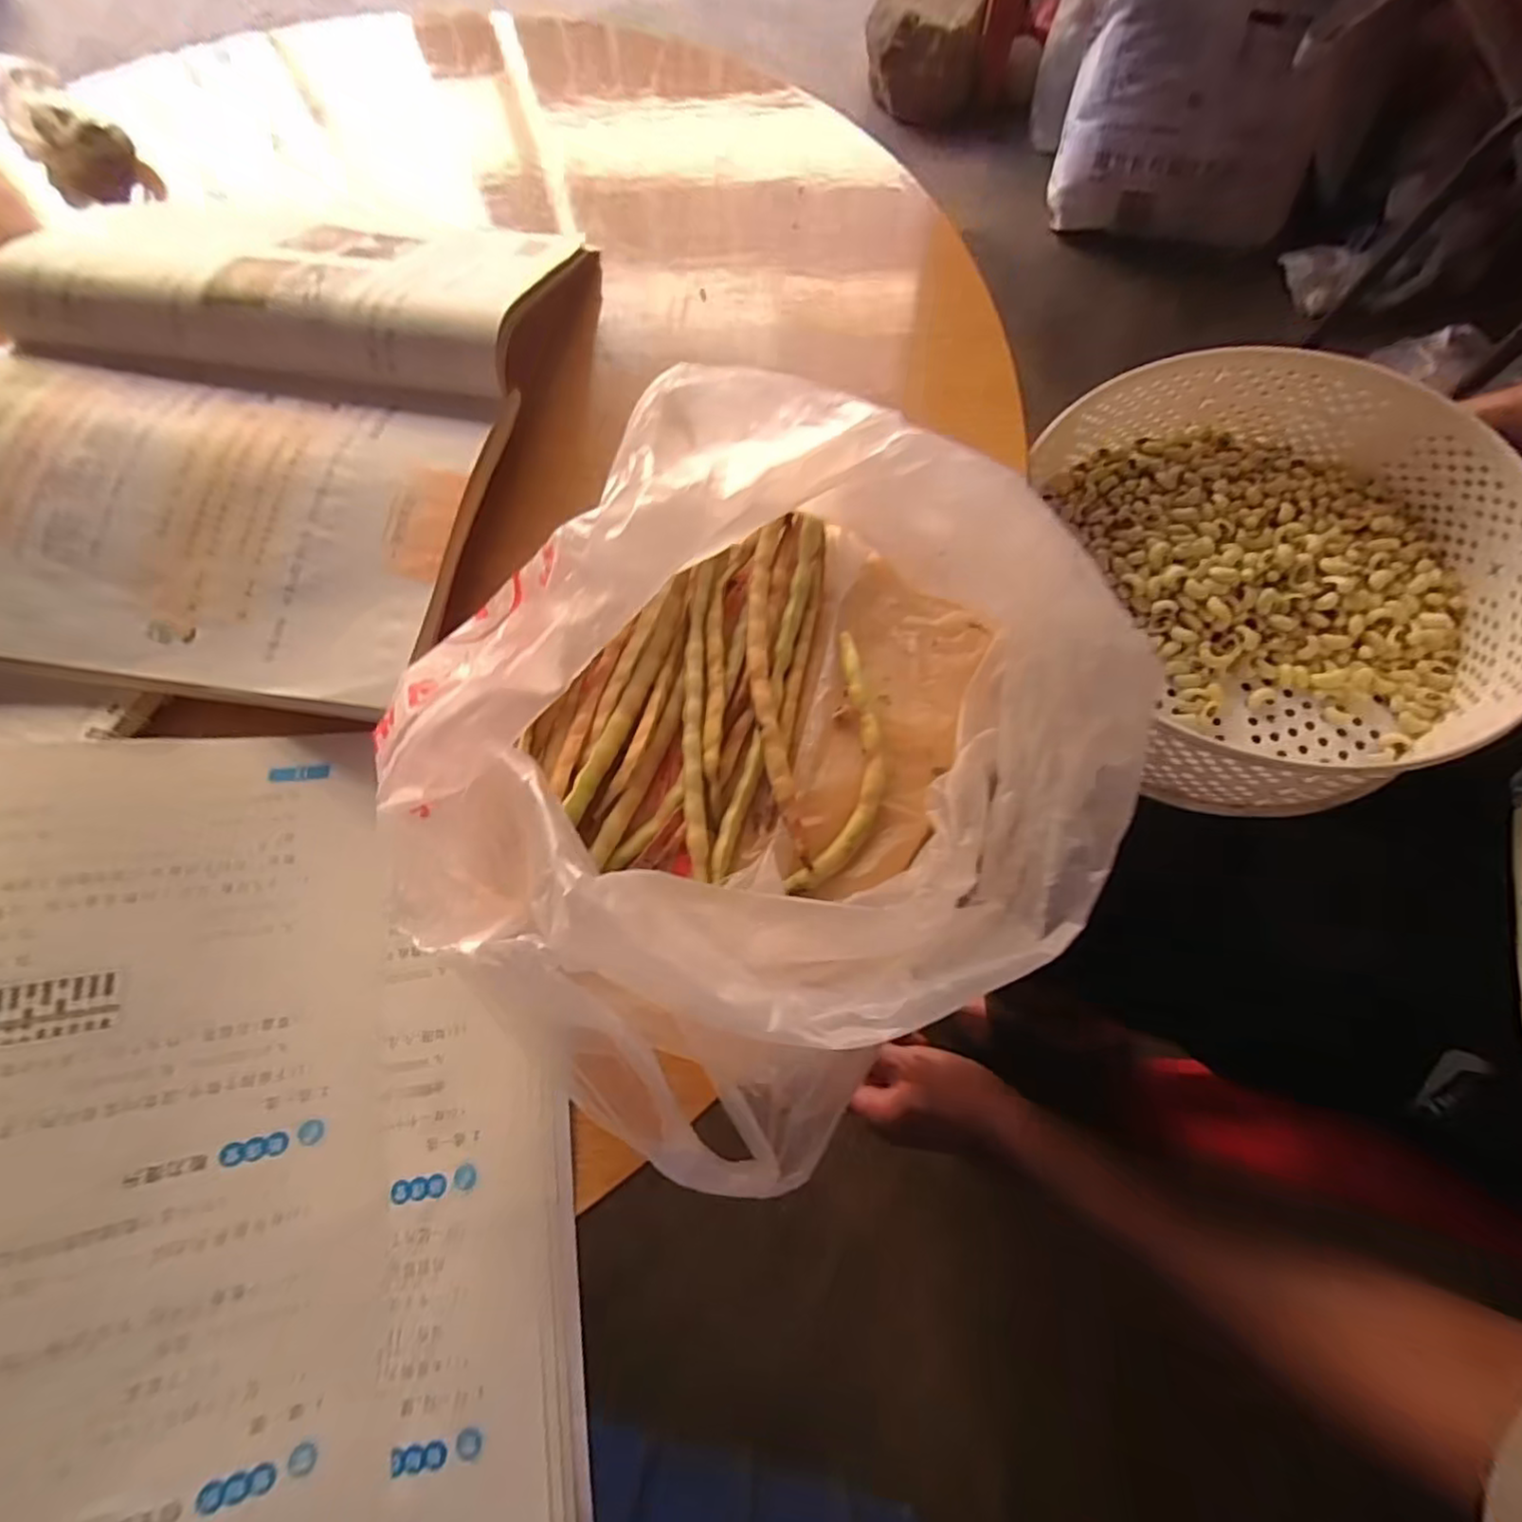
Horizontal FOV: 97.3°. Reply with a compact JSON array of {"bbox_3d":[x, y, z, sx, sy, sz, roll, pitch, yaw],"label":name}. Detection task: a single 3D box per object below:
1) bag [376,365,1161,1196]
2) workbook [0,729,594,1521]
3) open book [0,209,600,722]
[{"bbox_3d":[0.001,0.001,0.220,0.215,0.110,0.191,-37,73,-12],"label":"bag"},{"bbox_3d":[-0.258,0.138,0.217,0.373,0.046,0.290,-9,69,-2],"label":"workbook"},{"bbox_3d":[-0.250,-0.187,0.325,0.264,0.040,0.321,8,70,5],"label":"open book"}]

